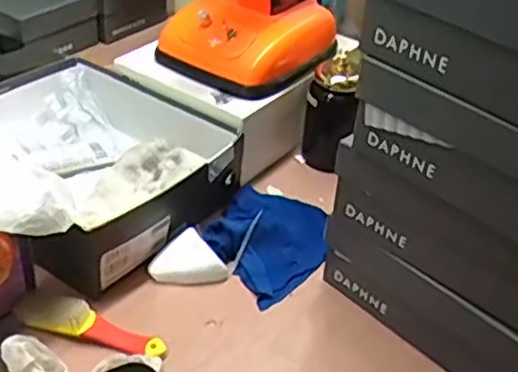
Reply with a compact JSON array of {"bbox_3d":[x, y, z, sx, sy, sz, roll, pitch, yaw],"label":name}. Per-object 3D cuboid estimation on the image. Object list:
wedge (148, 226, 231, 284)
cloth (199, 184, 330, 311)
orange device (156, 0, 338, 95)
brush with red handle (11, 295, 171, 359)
[{"bbox_3d":[-0.080,0.086,0.785,0.070,0.034,0.063,31,44,30],"label":"wedge"},{"bbox_3d":[0.010,0.055,0.838,0.149,0.040,0.154,-27,48,-36],"label":"cloth"},{"bbox_3d":[-0.009,-0.257,0.912,0.183,0.198,0.187,25,41,24],"label":"orange device"},{"bbox_3d":[-0.170,0.139,0.709,0.157,0.027,0.040,13,38,10],"label":"brush with red handle"}]

